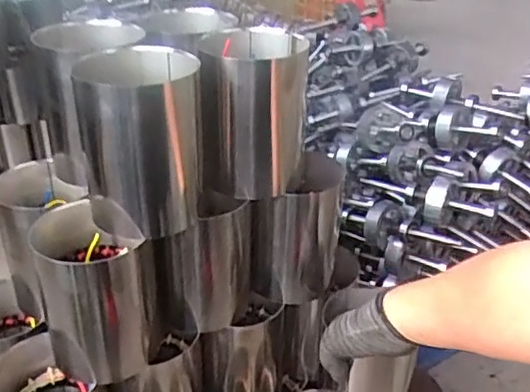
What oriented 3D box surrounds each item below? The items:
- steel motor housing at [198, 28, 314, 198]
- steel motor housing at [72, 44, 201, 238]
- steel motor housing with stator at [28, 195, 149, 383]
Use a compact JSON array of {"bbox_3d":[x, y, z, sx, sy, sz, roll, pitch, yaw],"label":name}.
[{"bbox_3d":[-0.013,-0.096,0.695,0.113,0.159,0.122,3,30,3],"label":"steel motor housing"},{"bbox_3d":[-0.125,-0.054,0.620,0.117,0.162,0.100,-8,31,-14],"label":"steel motor housing"},{"bbox_3d":[-0.190,0.093,0.660,0.099,0.171,0.112,-17,35,-27],"label":"steel motor housing with stator"}]

